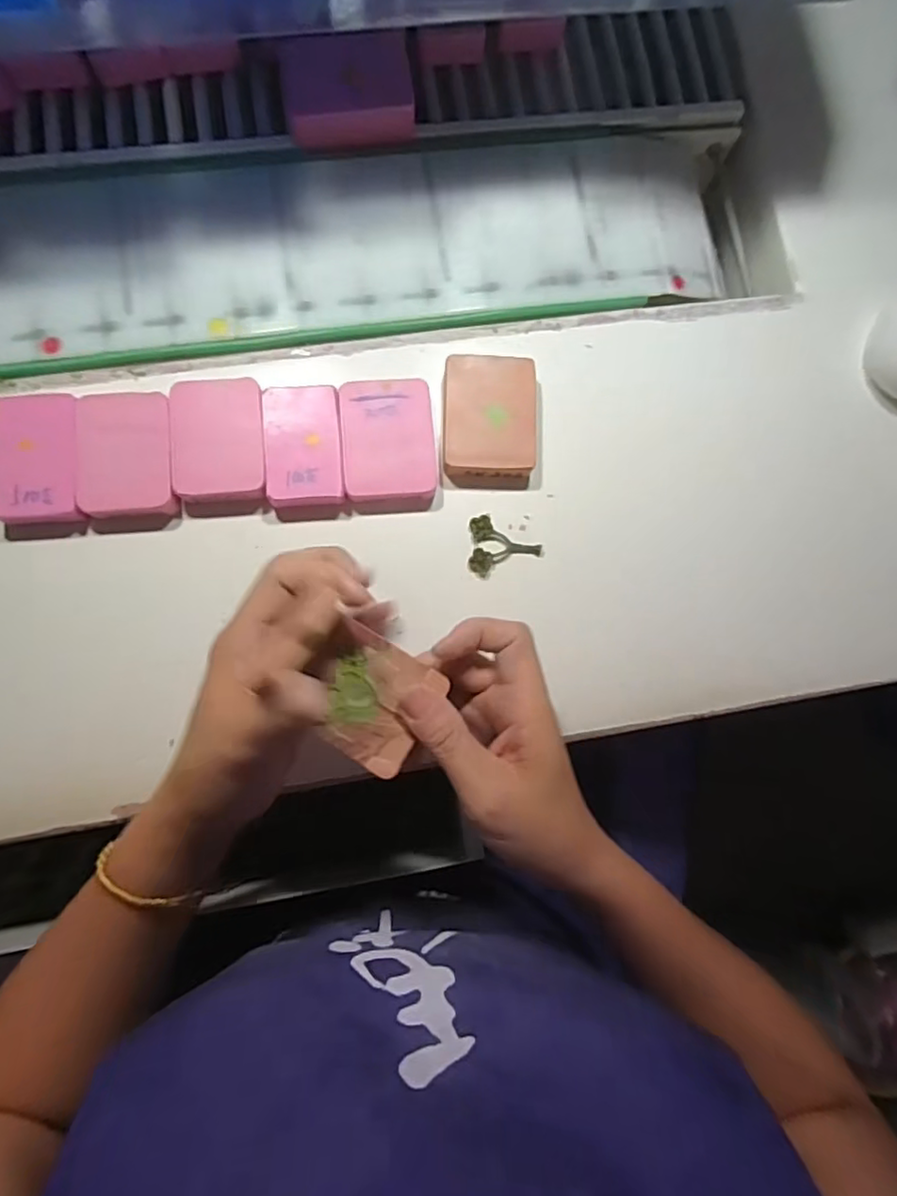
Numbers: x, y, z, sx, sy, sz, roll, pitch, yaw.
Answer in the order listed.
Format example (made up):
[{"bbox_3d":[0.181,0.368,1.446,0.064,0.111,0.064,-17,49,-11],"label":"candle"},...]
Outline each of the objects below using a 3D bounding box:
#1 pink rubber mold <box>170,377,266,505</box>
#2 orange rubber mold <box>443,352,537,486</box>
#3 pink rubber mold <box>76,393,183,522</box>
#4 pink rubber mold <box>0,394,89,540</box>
[{"bbox_3d":[-0.132,-0.090,0.352,0.051,0.018,0.072,-5,83,-5],"label":"pink rubber mold"},{"bbox_3d":[0.025,-0.106,0.367,0.054,0.016,0.075,1,82,-4],"label":"orange rubber mold"},{"bbox_3d":[-0.183,-0.082,0.350,0.051,0.020,0.071,-5,83,-5],"label":"pink rubber mold"},{"bbox_3d":[-0.232,-0.076,0.344,0.044,0.020,0.078,-4,83,-5],"label":"pink rubber mold"}]

